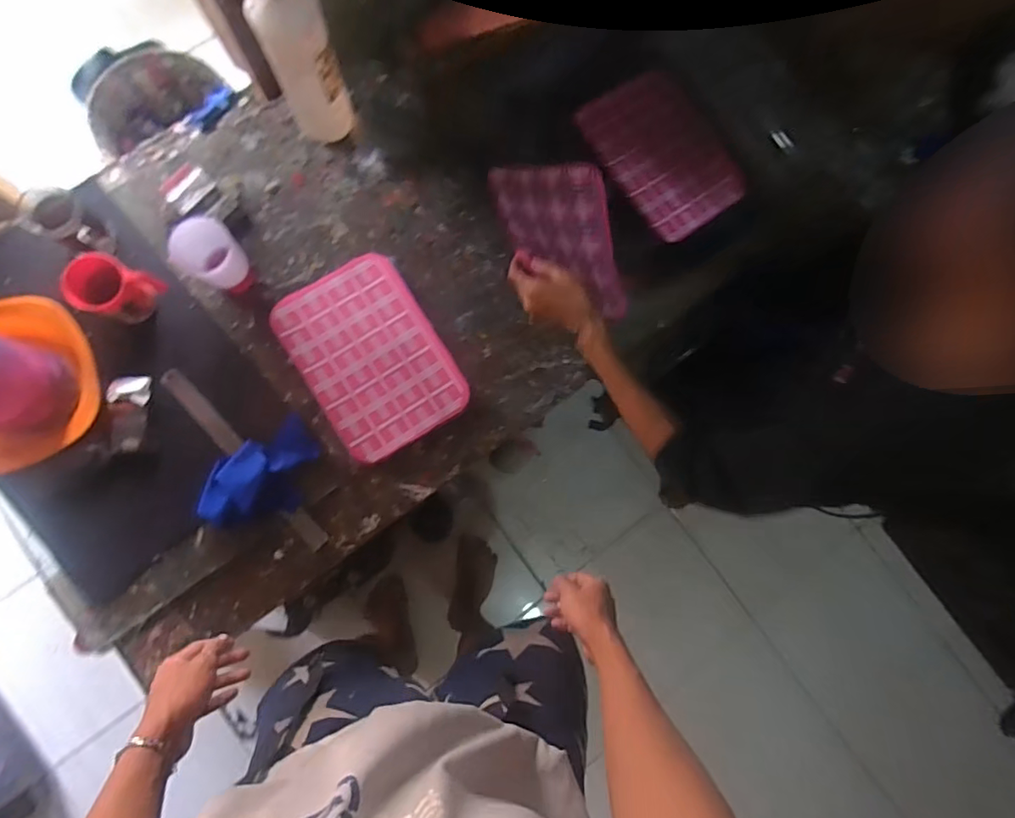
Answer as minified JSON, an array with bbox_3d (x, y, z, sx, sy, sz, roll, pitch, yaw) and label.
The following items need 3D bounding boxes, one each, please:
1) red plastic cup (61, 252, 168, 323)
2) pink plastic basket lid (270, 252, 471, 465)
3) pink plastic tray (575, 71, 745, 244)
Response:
[{"bbox_3d":[-0.533,-0.163,0.707,0.067,0.090,0.085,37,81,1],"label":"red plastic cup"},{"bbox_3d":[-0.200,-0.078,0.767,0.194,0.011,0.275,-31,86,-8],"label":"pink plastic basket lid"},{"bbox_3d":[0.270,-0.437,0.893,0.226,0.017,0.277,-34,89,-19],"label":"pink plastic tray"}]

